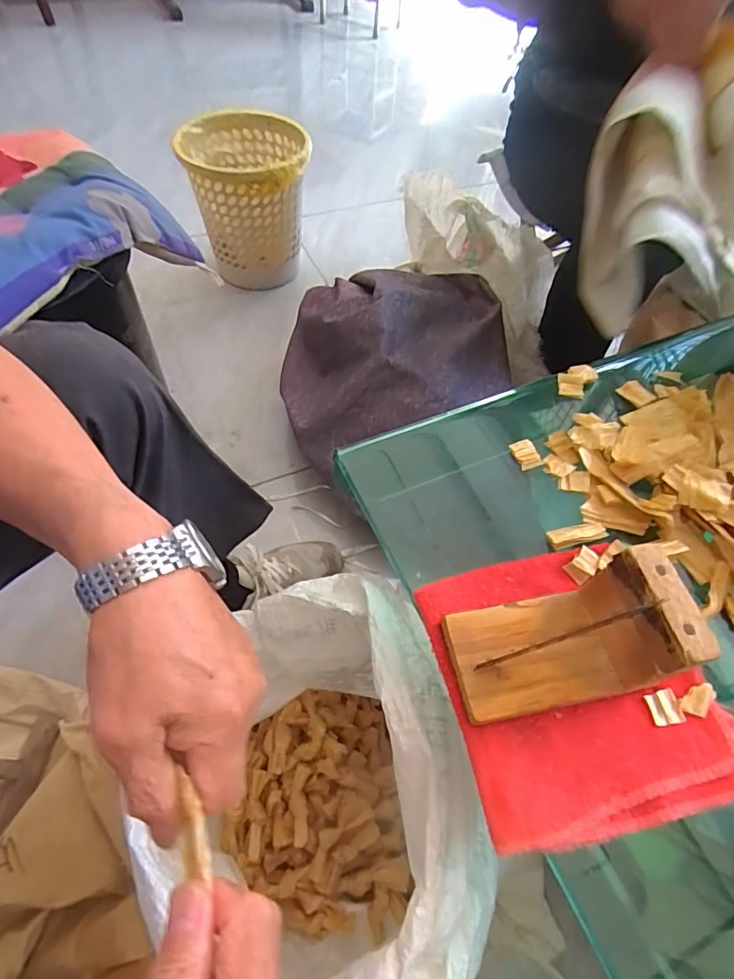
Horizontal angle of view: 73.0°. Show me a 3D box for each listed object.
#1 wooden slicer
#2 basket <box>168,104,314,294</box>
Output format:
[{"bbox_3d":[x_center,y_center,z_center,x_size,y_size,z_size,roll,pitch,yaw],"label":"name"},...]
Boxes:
[{"bbox_3d":[0.103,0.078,0.263,0.104,0.069,0.060,-7,57,-7],"label":"wooden slicer"},{"bbox_3d":[-0.252,-0.611,1.102,0.250,0.288,0.229,-9,58,-9],"label":"basket"}]

